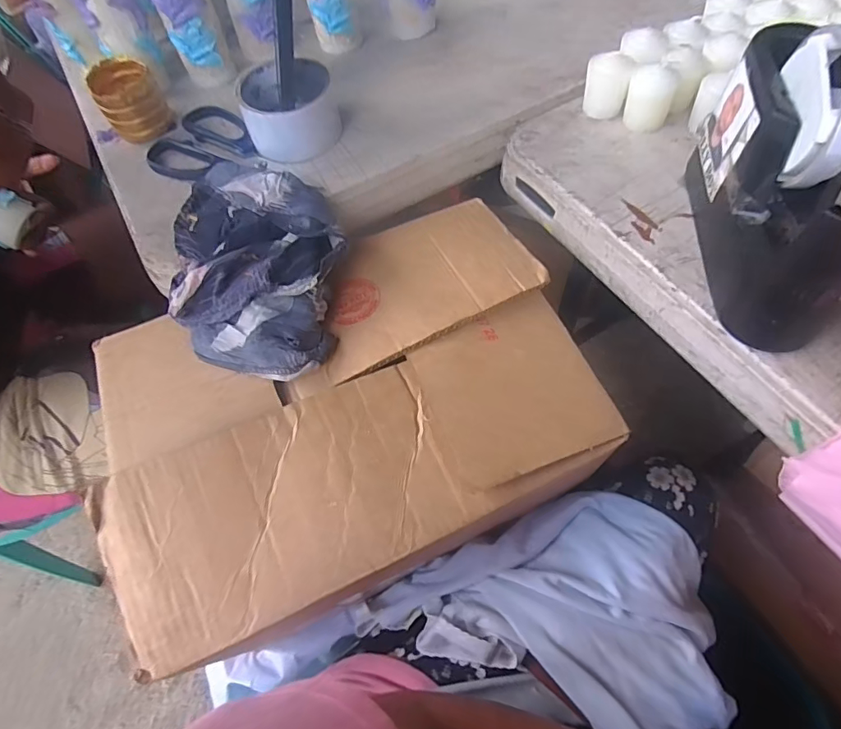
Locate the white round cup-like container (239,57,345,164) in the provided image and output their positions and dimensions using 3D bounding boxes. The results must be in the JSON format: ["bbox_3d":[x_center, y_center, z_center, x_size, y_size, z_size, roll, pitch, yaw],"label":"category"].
[{"bbox_3d":[-0.115,-0.231,0.444,0.083,0.057,0.083,-2,59,3],"label":"white round cup-like container"}]

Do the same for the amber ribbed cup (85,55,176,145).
[{"bbox_3d":[-0.270,-0.247,0.463,0.053,0.053,0.057,-27,61,-11],"label":"amber ribbed cup"}]

